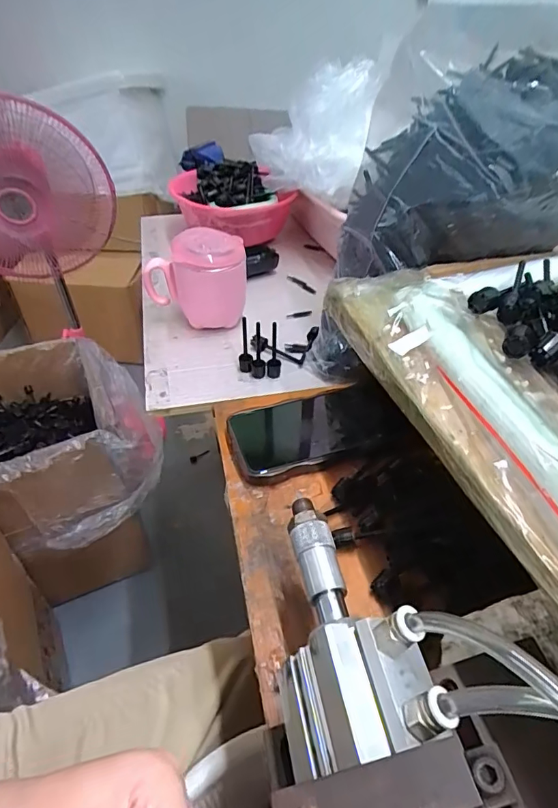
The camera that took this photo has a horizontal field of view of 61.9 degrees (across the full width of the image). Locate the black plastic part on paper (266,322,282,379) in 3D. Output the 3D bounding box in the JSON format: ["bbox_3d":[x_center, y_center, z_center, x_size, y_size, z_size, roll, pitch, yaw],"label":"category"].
[{"bbox_3d":[-0.005,-0.058,0.477,0.015,0.059,0.027,2,43,1],"label":"black plastic part on paper"}]

